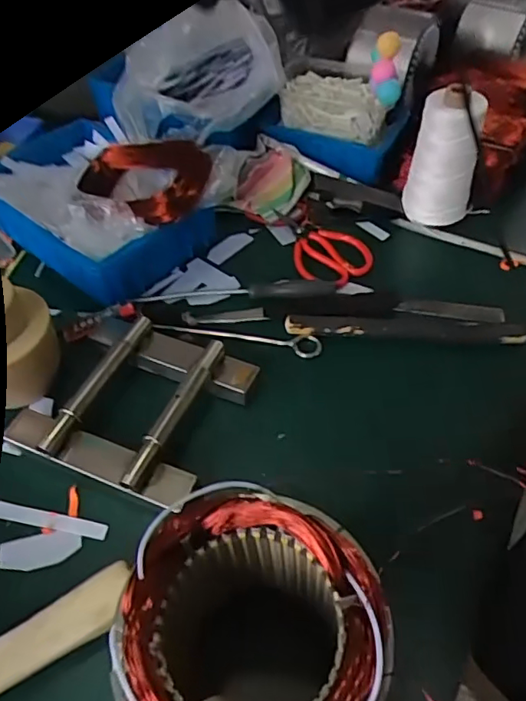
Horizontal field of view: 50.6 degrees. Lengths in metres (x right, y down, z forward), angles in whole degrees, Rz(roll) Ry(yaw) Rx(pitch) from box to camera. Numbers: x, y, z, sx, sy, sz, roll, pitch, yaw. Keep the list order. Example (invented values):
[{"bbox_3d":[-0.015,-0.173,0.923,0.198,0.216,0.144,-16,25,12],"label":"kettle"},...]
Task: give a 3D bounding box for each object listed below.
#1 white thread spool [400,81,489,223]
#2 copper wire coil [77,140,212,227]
[{"bbox_3d":[0.229,-0.235,0.697,0.084,0.157,0.068,19,54,15],"label":"white thread spool"},{"bbox_3d":[-0.144,-0.209,0.665,0.142,0.050,0.118,19,53,14],"label":"copper wire coil"}]

